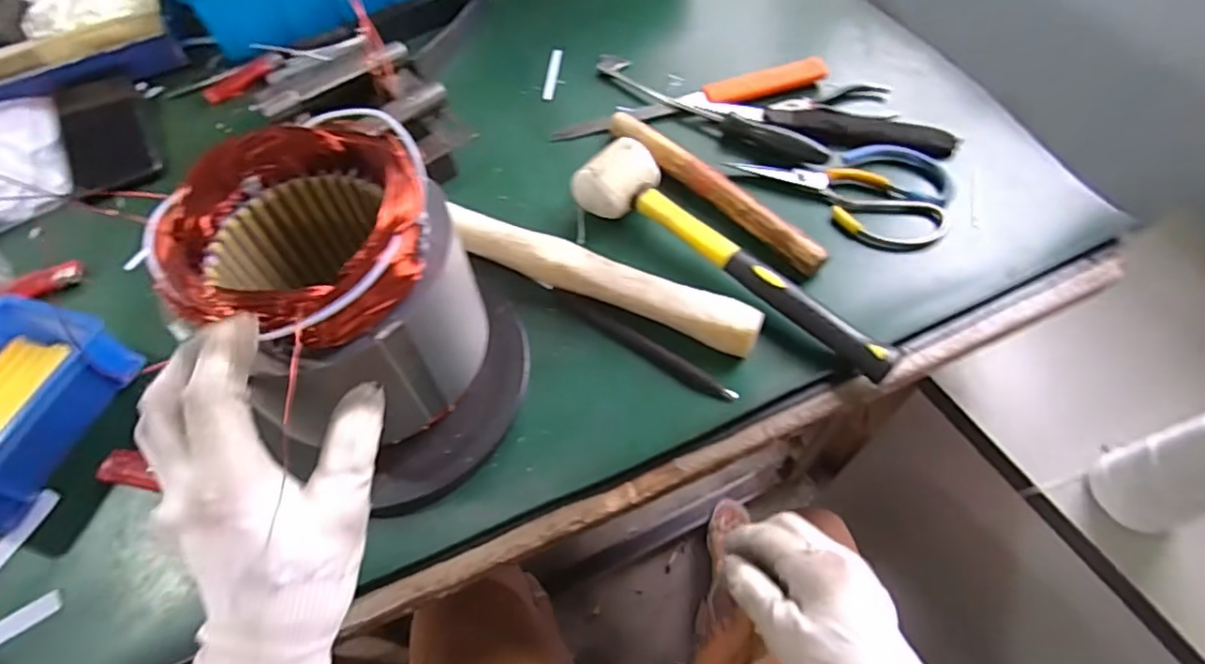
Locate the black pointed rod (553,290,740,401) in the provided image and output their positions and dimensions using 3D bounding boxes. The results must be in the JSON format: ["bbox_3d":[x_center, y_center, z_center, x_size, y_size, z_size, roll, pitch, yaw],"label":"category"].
[{"bbox_3d":[0.027,0.009,0.455,0.157,0.010,0.016,32,66,20],"label":"black pointed rod"}]

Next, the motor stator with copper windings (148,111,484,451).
[{"bbox_3d":[-0.153,-0.026,0.375,0.135,0.149,0.147,-36,64,-18],"label":"motor stator with copper windings"}]

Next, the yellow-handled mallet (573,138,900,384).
[{"bbox_3d":[0.100,-0.063,0.474,0.274,0.051,0.060,32,66,20],"label":"yellow-handled mallet"}]

